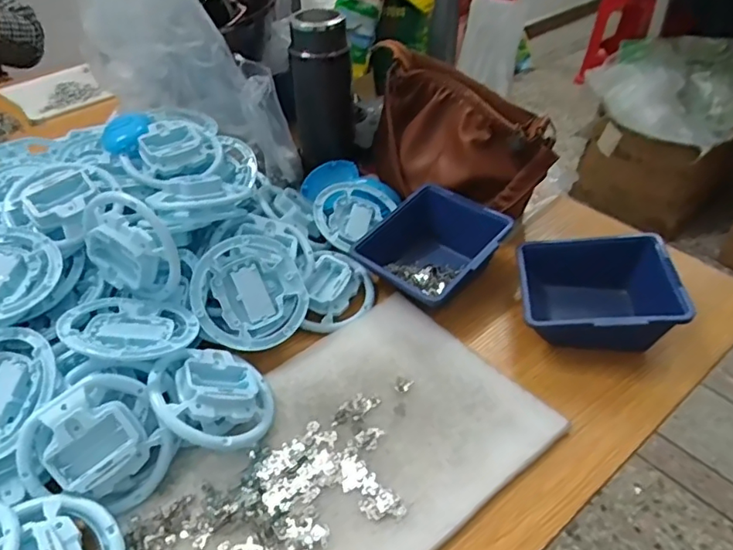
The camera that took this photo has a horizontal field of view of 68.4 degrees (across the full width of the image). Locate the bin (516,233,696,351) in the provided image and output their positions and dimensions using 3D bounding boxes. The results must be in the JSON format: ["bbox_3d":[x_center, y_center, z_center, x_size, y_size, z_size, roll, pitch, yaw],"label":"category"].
[{"bbox_3d":[0.220,0.018,0.526,0.138,0.072,0.118,5,43,8],"label":"bin"}]

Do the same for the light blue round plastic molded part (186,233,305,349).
[{"bbox_3d":[-0.110,0.017,0.507,0.100,0.015,0.103,3,78,-14],"label":"light blue round plastic molded part"}]

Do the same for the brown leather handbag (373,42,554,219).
[{"bbox_3d":[0.101,-0.156,0.643,0.231,0.151,0.085,21,47,23],"label":"brown leather handbag"}]

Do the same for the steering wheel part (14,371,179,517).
[{"bbox_3d":[-0.201,0.131,0.403,0.098,0.020,0.098,3,82,-19],"label":"steering wheel part"}]

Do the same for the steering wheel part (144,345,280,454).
[{"bbox_3d":[-0.124,0.102,0.446,0.105,0.038,0.092,13,46,-30],"label":"steering wheel part"}]

